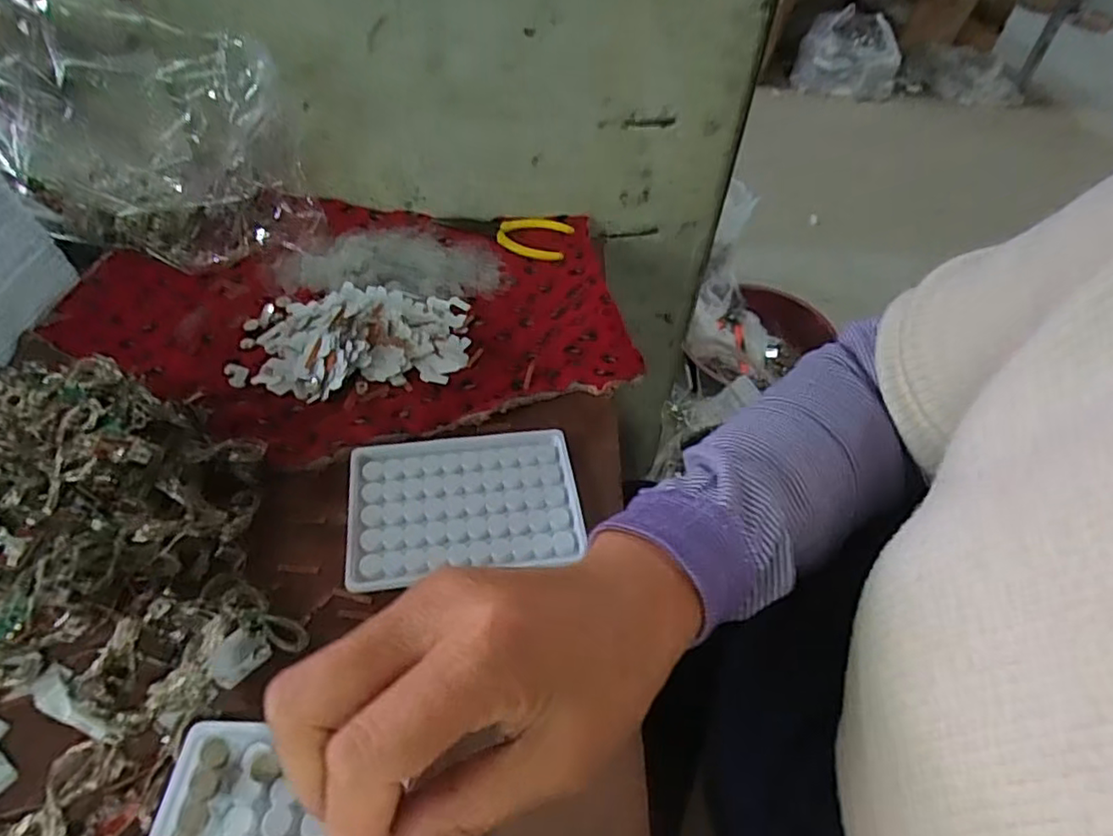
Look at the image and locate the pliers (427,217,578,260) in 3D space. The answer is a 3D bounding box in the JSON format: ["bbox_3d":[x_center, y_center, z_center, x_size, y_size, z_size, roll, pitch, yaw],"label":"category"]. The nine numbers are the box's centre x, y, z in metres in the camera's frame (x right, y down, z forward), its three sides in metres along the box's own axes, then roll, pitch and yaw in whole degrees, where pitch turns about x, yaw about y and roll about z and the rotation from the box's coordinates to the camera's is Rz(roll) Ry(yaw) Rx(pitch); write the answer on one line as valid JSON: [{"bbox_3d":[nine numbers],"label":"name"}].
[{"bbox_3d":[-0.047,-0.163,0.562,0.116,0.007,0.052,15,50,9],"label":"pliers"}]

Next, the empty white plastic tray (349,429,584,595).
[{"bbox_3d":[-0.053,0.049,0.378,0.130,0.006,0.091,-6,50,-9],"label":"empty white plastic tray"}]

